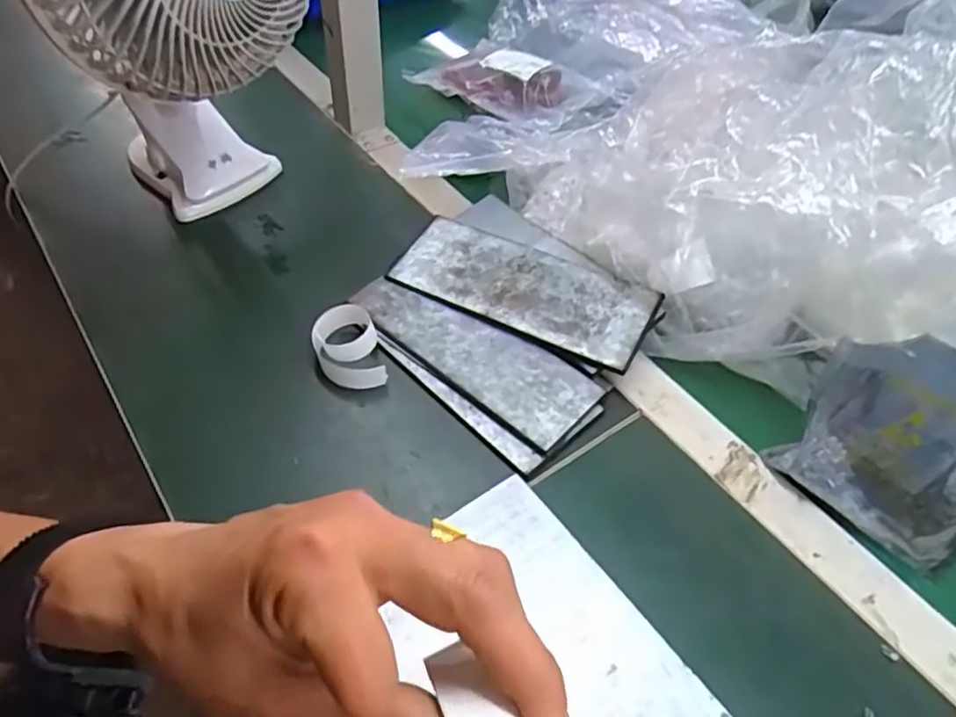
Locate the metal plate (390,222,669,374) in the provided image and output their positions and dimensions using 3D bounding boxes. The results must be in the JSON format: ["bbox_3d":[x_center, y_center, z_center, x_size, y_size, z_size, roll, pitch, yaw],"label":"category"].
[{"bbox_3d":[0.036,-0.055,0.507,0.195,0.006,0.080,23,61,16],"label":"metal plate"}]

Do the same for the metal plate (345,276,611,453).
[{"bbox_3d":[-0.004,-0.008,0.482,0.193,0.005,0.069,35,58,21],"label":"metal plate"}]

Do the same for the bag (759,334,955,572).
[{"bbox_3d":[0.258,0.051,0.391,0.116,0.127,0.027,35,32,22],"label":"bag"}]

